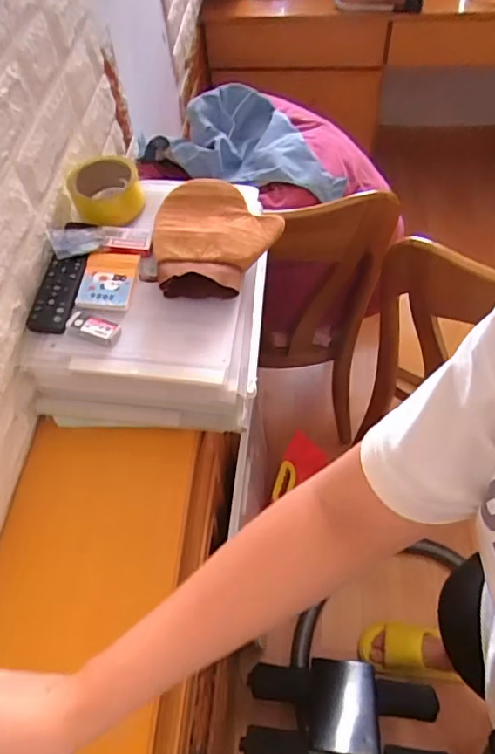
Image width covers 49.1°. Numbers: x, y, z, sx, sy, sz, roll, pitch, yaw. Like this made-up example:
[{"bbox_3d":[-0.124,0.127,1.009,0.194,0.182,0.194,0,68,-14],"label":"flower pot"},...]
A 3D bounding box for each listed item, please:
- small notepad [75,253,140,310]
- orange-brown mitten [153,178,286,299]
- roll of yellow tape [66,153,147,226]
[{"bbox_3d":[-0.171,-0.119,0.663,0.065,0.010,0.084,1,55,6],"label":"small notepad"},{"bbox_3d":[-0.038,-0.183,0.688,0.158,0.032,0.199,0,55,5],"label":"orange-brown mitten"},{"bbox_3d":[-0.196,-0.259,0.754,0.092,0.054,0.092,-3,55,4],"label":"roll of yellow tape"}]

